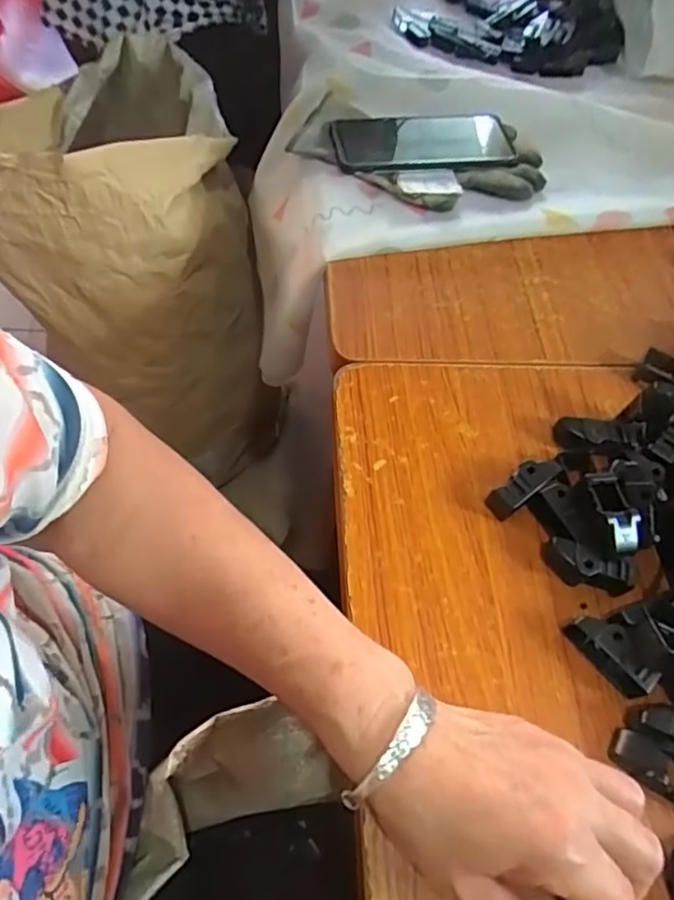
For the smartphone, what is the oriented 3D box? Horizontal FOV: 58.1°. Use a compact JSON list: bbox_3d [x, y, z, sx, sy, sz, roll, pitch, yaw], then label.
[{"bbox_3d":[0.082,-0.280,0.553,0.167,0.012,0.079,-3,62,-8],"label":"smartphone"}]

